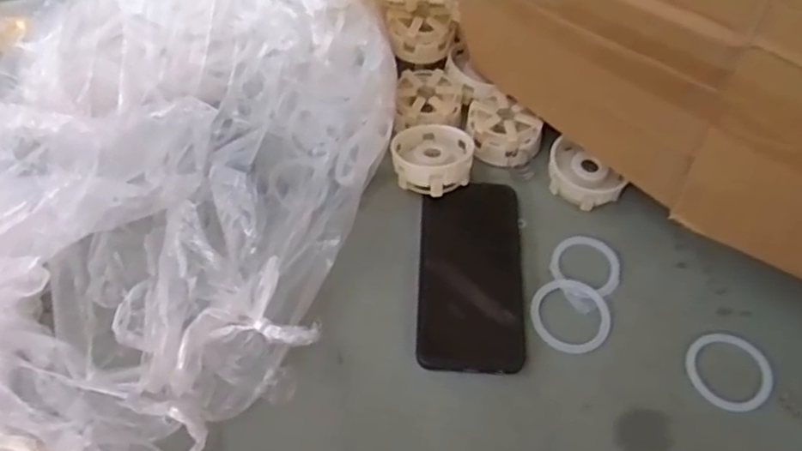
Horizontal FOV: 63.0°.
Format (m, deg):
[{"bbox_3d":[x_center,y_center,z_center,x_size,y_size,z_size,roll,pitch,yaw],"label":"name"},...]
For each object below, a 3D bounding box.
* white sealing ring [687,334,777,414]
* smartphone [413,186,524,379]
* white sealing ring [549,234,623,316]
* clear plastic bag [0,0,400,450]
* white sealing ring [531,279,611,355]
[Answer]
[{"bbox_3d":[0.236,0.104,0.470,0.062,0.005,0.059,1,48,-2],"label":"white sealing ring"},{"bbox_3d":[0.054,0.033,0.505,0.078,0.008,0.160,4,58,1],"label":"smartphone"},{"bbox_3d":[0.143,0.034,0.514,0.057,0.006,0.057,1,58,-1],"label":"white sealing ring"},{"bbox_3d":[-0.227,-0.061,0.480,0.393,0.131,0.424,14,59,7],"label":"clear plastic bag"},{"bbox_3d":[0.128,0.068,0.493,0.058,0.004,0.059,1,58,-1],"label":"white sealing ring"}]

